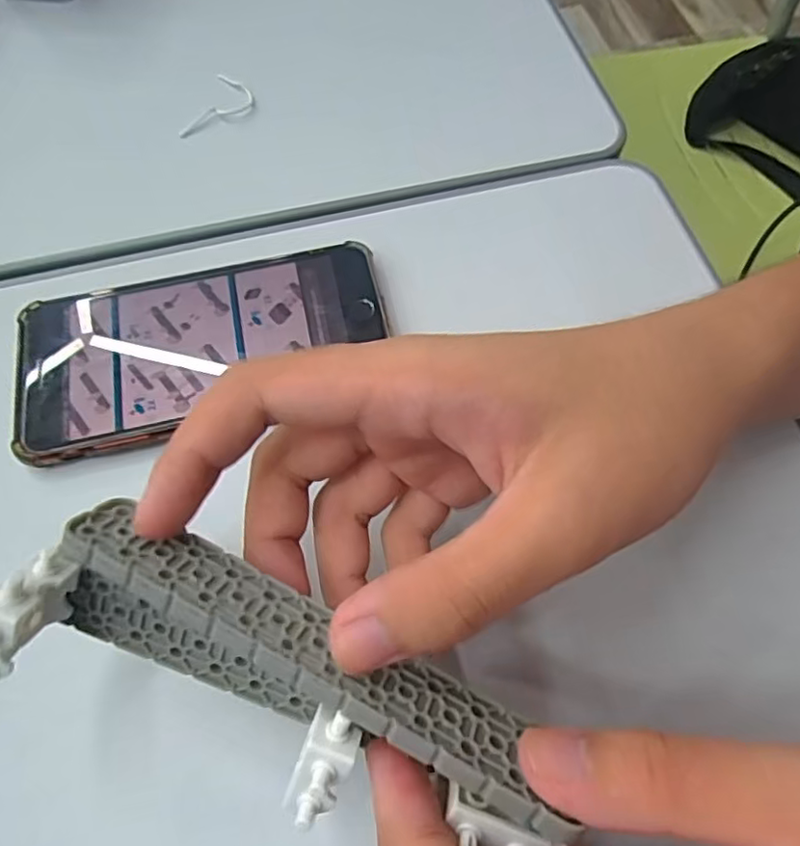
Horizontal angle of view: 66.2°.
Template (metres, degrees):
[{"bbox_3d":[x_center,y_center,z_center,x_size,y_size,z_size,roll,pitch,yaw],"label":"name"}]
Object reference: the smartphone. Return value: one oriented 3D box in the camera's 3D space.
[{"bbox_3d":[-0.084,-0.034,0.268,0.156,0.013,0.077,-14,66,-5],"label":"smartphone"}]

